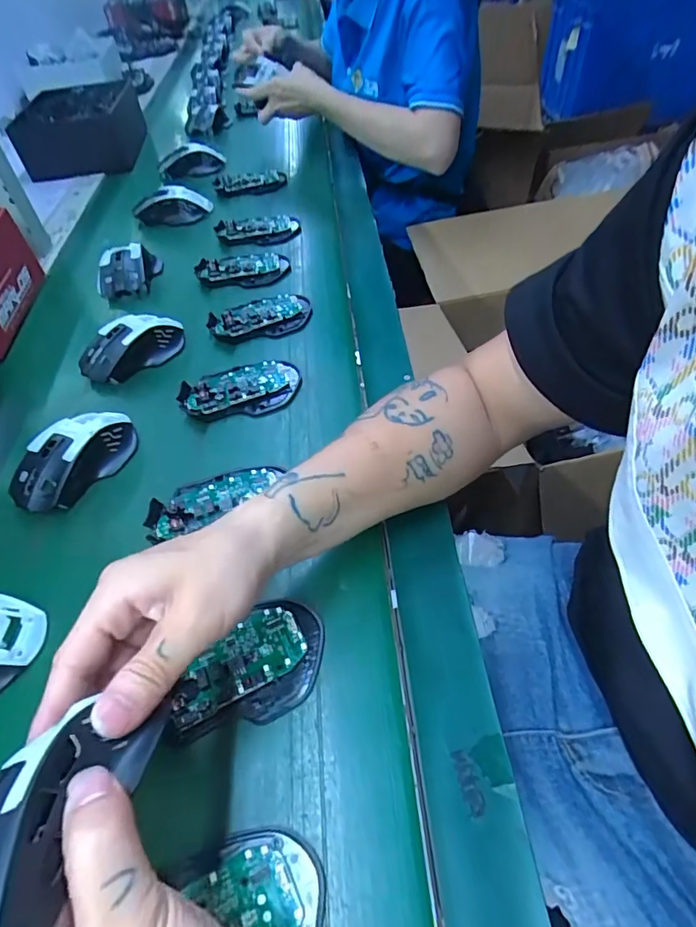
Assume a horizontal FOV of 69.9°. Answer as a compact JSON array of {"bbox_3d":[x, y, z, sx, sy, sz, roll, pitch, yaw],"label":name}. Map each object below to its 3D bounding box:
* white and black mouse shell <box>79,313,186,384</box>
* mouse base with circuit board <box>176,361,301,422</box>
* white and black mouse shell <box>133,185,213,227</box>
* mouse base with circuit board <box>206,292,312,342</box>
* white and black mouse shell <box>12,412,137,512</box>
[{"bbox_3d":[-0.227,-0.125,0.523,0.114,0.036,0.060,-36,58,-24],"label":"white and black mouse shell"},{"bbox_3d":[-0.106,-0.075,0.487,0.114,0.018,0.067,-9,51,-5],"label":"mouse base with circuit board"},{"bbox_3d":[-0.268,-0.388,0.755,0.116,0.042,0.057,-8,51,-3],"label":"white and black mouse shell"},{"bbox_3d":[-0.100,-0.168,0.564,0.114,0.018,0.066,-10,51,-5],"label":"mouse base with circuit board"},{"bbox_3d":[-0.235,-0.007,0.430,0.059,0.033,0.111,30,58,24],"label":"white and black mouse shell"}]

